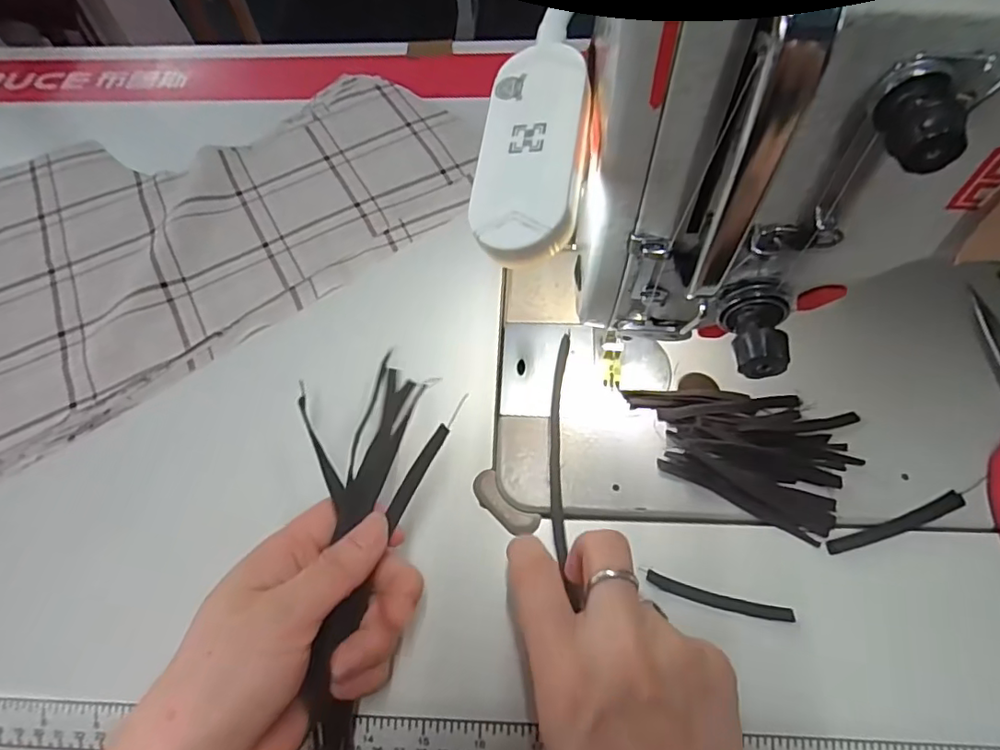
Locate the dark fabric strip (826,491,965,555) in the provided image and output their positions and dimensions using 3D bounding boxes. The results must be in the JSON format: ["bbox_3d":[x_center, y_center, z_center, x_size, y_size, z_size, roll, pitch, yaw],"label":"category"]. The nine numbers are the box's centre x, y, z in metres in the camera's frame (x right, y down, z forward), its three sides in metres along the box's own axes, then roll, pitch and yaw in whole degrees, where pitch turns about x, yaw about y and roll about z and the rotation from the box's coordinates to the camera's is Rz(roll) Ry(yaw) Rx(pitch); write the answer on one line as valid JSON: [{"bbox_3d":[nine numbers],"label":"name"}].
[{"bbox_3d":[0.197,0.073,0.281,0.075,0.004,0.009,-18,62,-8],"label":"dark fabric strip"}]

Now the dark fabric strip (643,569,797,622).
[{"bbox_3d":[0.103,0.106,0.269,0.067,0.004,0.008,13,62,9],"label":"dark fabric strip"}]

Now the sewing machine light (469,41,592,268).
[{"bbox_3d":[0.010,-0.068,0.173,0.031,0.020,0.077,7,61,5],"label":"sewing machine light"}]

